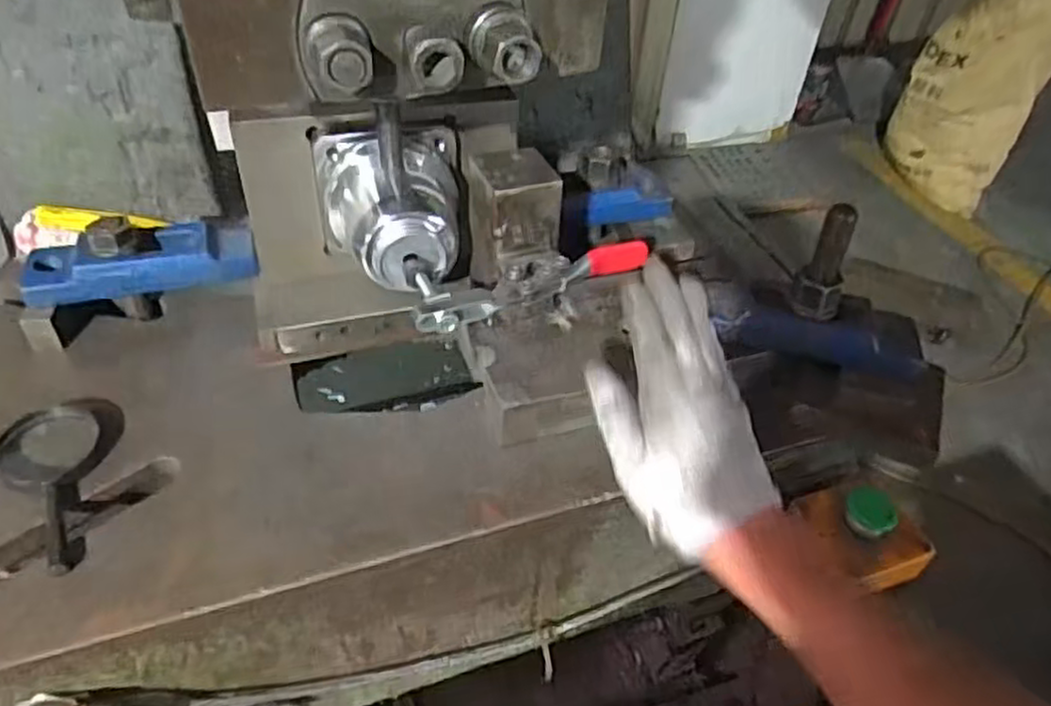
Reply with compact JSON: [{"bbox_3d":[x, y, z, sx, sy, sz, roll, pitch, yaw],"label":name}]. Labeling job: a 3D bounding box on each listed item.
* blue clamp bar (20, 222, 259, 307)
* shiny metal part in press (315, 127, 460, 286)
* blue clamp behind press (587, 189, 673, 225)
[{"bbox_3d":[-0.293,-0.071,0.568,0.160,0.032,0.054,-14,47,-20],"label":"blue clamp bar"},{"bbox_3d":[-0.093,-0.104,0.505,0.096,0.059,0.120,-1,44,-7],"label":"shiny metal part in press"},{"bbox_3d":[0.094,-0.136,0.675,0.079,0.029,0.020,-5,44,-11],"label":"blue clamp behind press"}]

